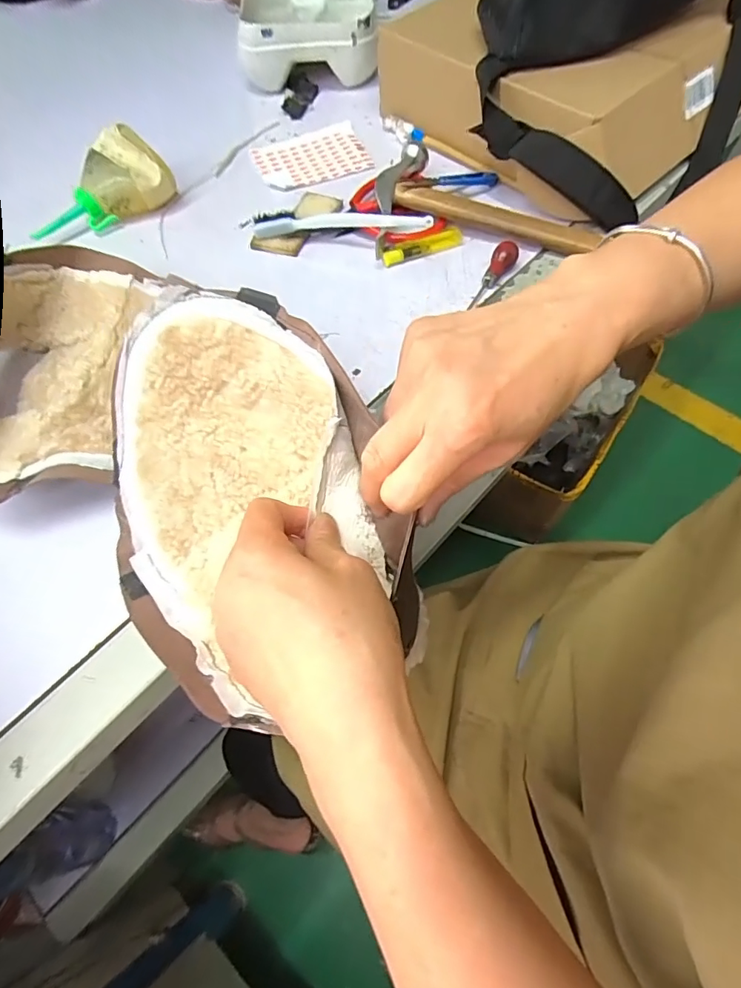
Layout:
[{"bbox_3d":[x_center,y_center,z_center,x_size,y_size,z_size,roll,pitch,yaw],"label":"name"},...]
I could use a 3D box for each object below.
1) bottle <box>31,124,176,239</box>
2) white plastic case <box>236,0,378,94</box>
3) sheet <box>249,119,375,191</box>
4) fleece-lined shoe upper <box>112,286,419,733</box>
[{"bbox_3d":[-0.262,-0.296,0.473,0.133,0.058,0.059,-24,65,-10],"label":"bottle"},{"bbox_3d":[-0.075,-0.569,0.599,0.157,0.069,0.182,-3,63,0],"label":"white plastic case"},{"bbox_3d":[-0.066,-0.369,0.534,0.116,0.010,0.094,-19,66,-5],"label":"sheet"},{"bbox_3d":[-0.078,-0.010,0.305,0.177,0.073,0.236,-34,72,8],"label":"fleece-lined shoe upper"}]

